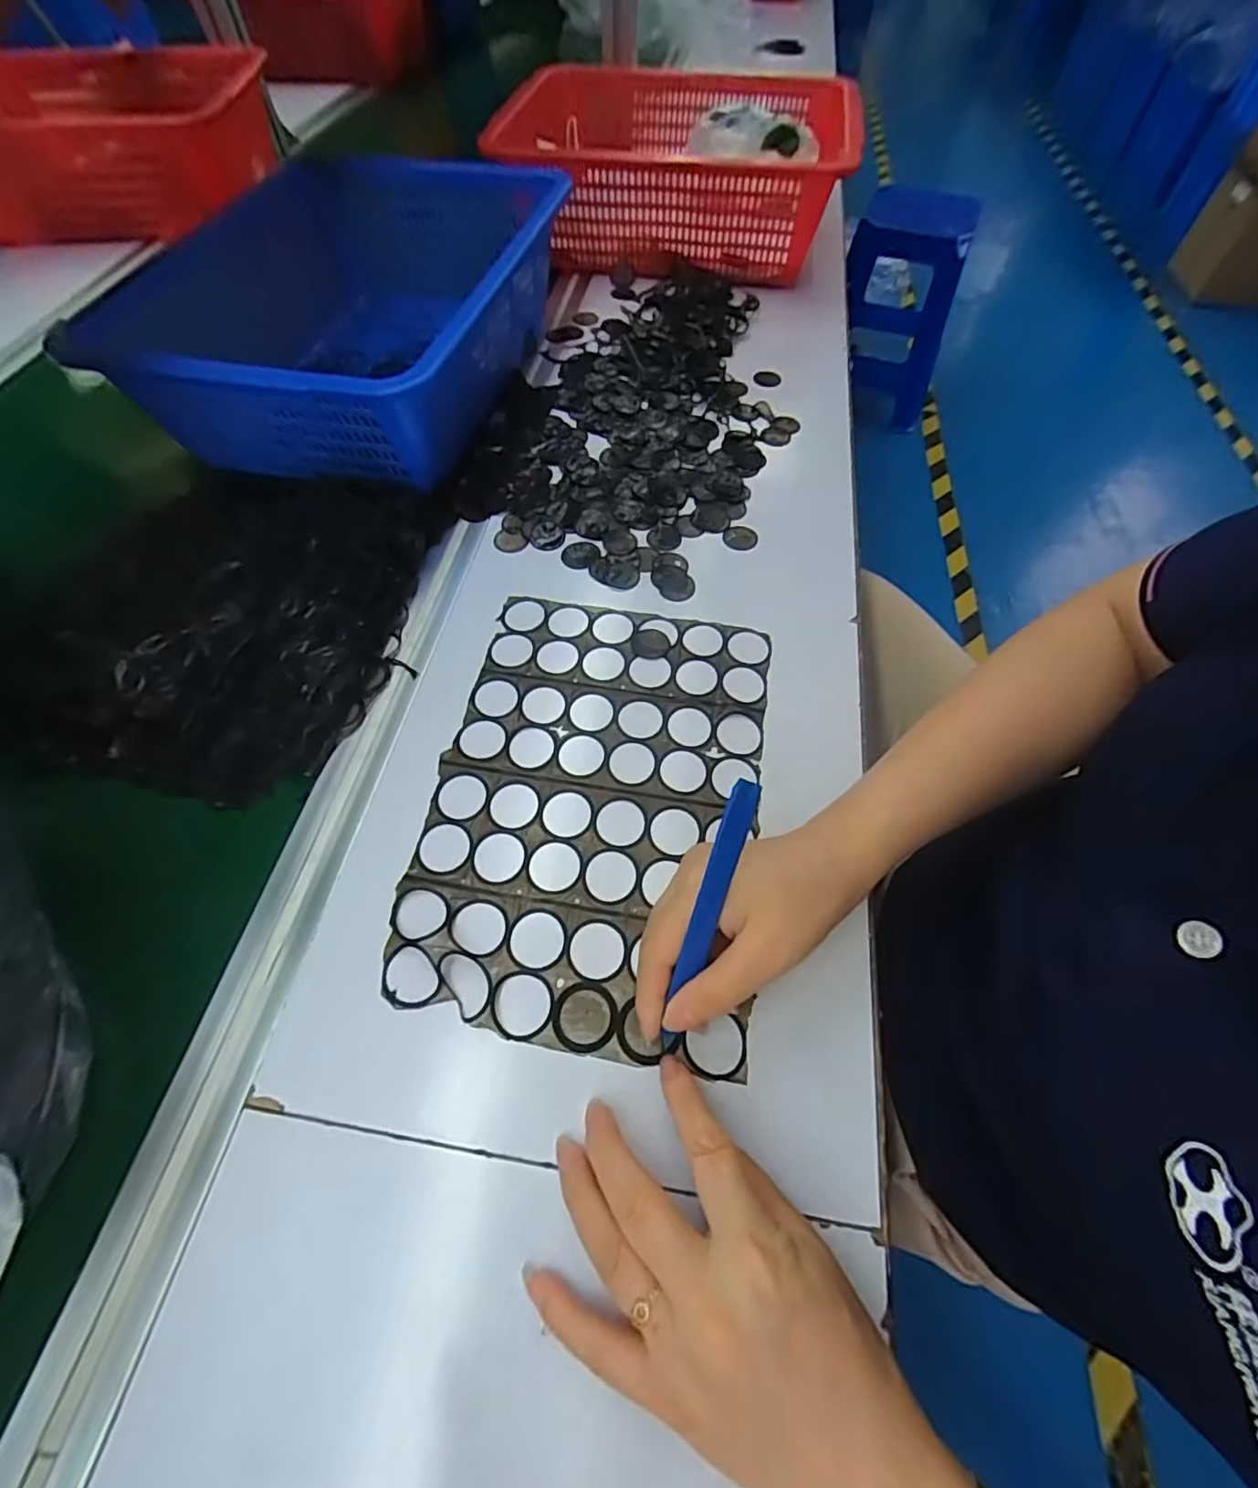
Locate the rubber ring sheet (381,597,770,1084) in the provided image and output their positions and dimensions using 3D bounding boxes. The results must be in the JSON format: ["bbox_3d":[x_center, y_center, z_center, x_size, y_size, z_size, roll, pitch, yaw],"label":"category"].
[{"bbox_3d":[-0.019,0.026,0.368,0.195,0.007,0.287,8,60,4],"label":"rubber ring sheet"}]

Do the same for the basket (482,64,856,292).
[{"bbox_3d":[0.043,-0.666,0.698,0.404,0.113,0.330,8,61,4],"label":"basket"}]

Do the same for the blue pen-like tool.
[{"bbox_3d":[0.034,0.082,0.269,0.012,0.148,0.005,16,23,8],"label":"blue pen-like tool"}]

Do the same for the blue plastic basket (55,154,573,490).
[{"bbox_3d":[-0.241,-0.385,0.538,0.267,0.115,0.394,8,61,4],"label":"blue plastic basket"}]

